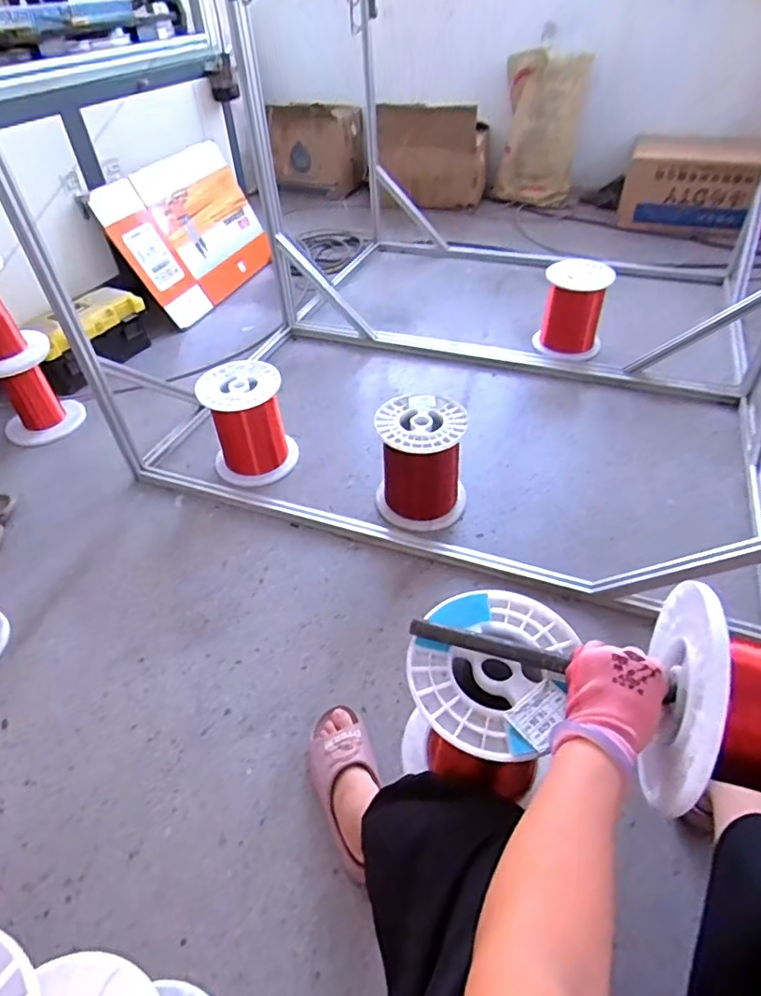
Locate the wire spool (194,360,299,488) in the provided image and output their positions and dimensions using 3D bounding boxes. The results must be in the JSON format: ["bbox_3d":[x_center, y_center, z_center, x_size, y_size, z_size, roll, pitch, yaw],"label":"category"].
[{"bbox_3d":[-0.326,-0.185,1.362,0.202,0.223,0.200,-17,46,-14],"label":"wire spool"}]

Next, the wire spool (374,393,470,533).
[{"bbox_3d":[0.094,-0.076,1.227,0.201,0.225,0.200,1,44,4],"label":"wire spool"}]

